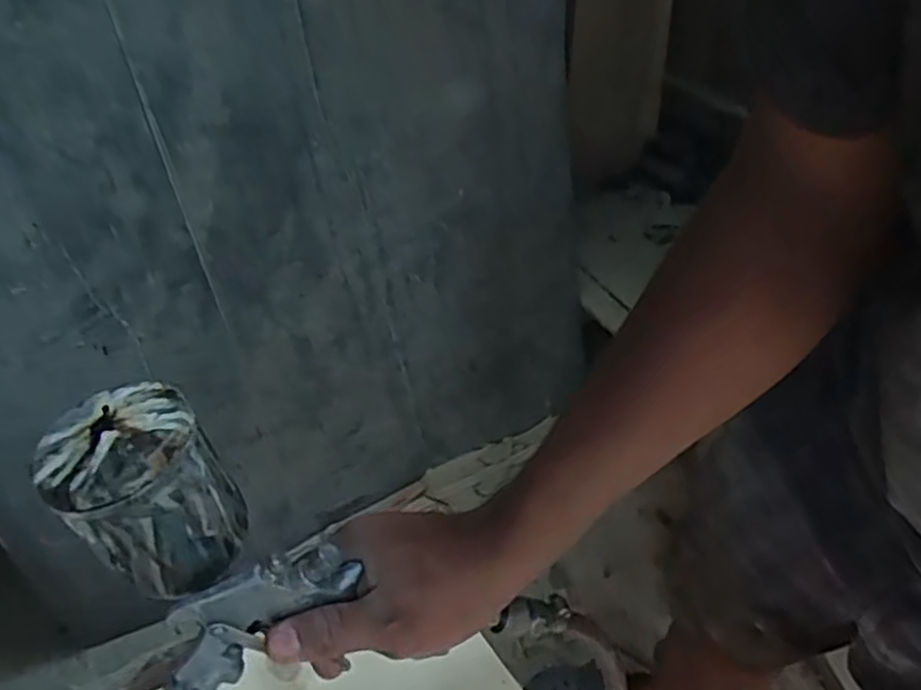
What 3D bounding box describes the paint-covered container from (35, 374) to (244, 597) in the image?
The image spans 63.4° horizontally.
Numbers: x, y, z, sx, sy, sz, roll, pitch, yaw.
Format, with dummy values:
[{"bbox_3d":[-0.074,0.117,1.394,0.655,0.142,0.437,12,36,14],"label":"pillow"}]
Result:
[{"bbox_3d":[-0.163,0.074,0.384,0.078,0.086,0.072,-2,47,2],"label":"paint-covered container"}]

